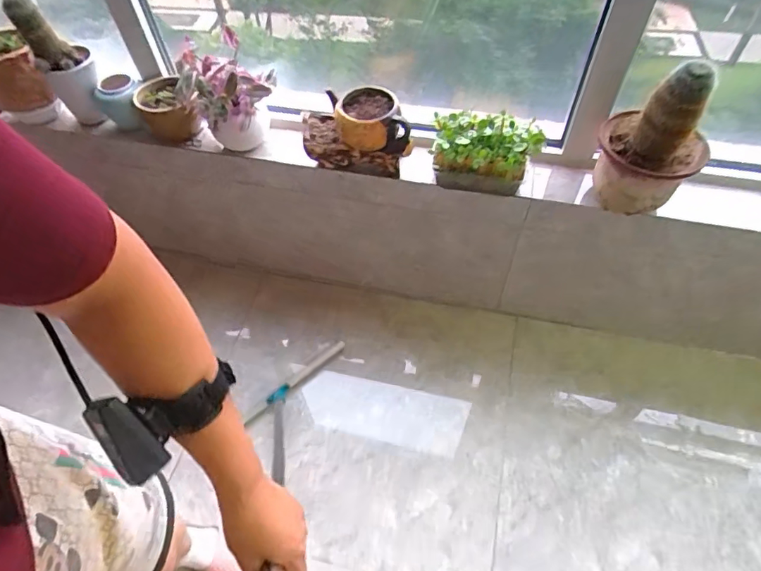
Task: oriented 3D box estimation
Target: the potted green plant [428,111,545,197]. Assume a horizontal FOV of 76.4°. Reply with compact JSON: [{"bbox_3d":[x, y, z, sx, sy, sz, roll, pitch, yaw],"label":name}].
[{"bbox_3d":[0.229,-0.285,1.091,0.231,0.158,0.137,5,55,6],"label":"potted green plant"}]

